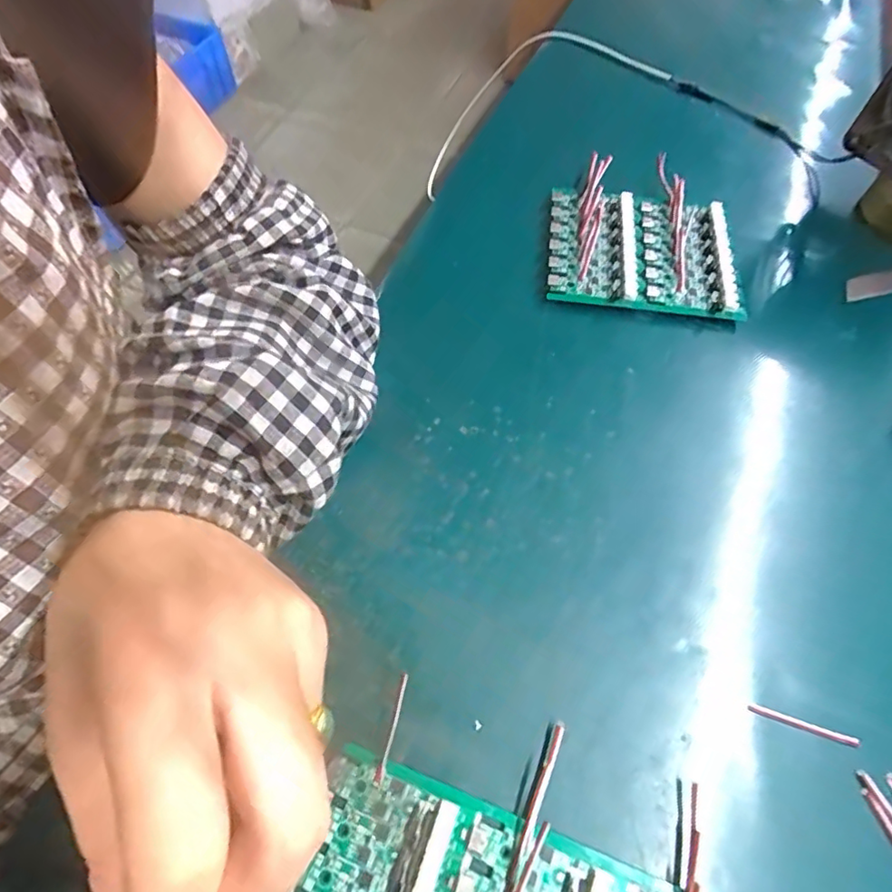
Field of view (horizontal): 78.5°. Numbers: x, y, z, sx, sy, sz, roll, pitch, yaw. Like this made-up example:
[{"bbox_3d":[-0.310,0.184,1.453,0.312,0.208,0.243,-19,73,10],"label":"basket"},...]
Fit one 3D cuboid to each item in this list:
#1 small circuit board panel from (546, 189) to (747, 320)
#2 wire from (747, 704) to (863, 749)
[{"bbox_3d":[0.130,-0.132,0.370,0.118,0.021,0.095,8,61,3],"label":"small circuit board panel"},{"bbox_3d":[0.157,0.123,0.240,0.046,0.004,0.004,18,62,8],"label":"wire"}]

